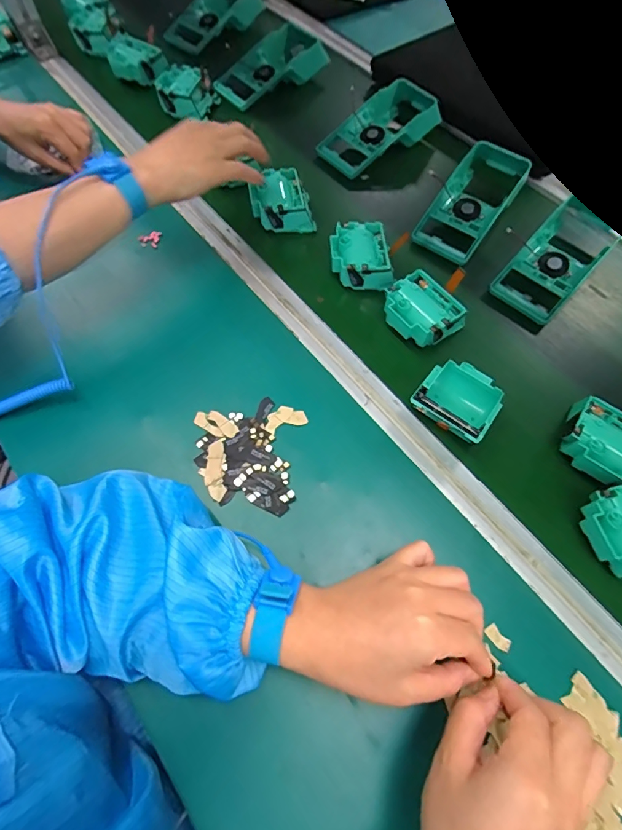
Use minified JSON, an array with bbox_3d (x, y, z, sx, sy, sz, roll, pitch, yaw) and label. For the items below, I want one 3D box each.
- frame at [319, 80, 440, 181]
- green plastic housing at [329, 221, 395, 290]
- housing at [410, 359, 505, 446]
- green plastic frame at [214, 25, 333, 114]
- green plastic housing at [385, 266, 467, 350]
[{"bbox_3d":[0.110,-0.426,0.625,0.205,0.061,0.091,-33,69,-15],"label":"frame"},{"bbox_3d":[0.057,-0.186,0.498,0.068,0.046,0.082,-3,64,-1],"label":"green plastic housing"},{"bbox_3d":[0.145,-0.011,0.414,0.076,0.040,0.077,37,70,16],"label":"housing"},{"bbox_3d":[-0.069,-0.572,0.695,0.199,0.050,0.100,-37,69,-16],"label":"green plastic frame"},{"bbox_3d":[0.120,-0.110,0.468,0.068,0.047,0.076,-35,69,-15],"label":"green plastic housing"}]

